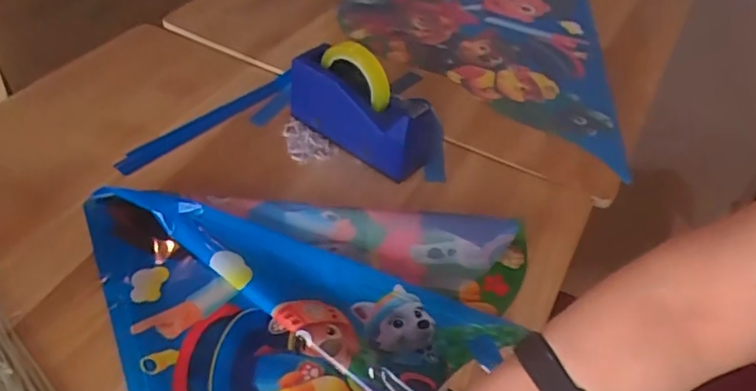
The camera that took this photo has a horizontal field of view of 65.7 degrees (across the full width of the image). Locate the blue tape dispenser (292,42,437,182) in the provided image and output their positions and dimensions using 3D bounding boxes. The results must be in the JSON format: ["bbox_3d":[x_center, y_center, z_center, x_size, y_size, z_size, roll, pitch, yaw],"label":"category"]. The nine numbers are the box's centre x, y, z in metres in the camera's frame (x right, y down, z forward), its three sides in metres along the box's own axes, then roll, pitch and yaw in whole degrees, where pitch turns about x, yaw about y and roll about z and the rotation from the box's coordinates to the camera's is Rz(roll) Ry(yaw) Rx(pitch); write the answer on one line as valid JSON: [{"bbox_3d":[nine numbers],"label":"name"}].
[{"bbox_3d":[-0.023,-0.120,0.771,0.226,0.127,0.064,34,50,25],"label":"blue tape dispenser"}]

